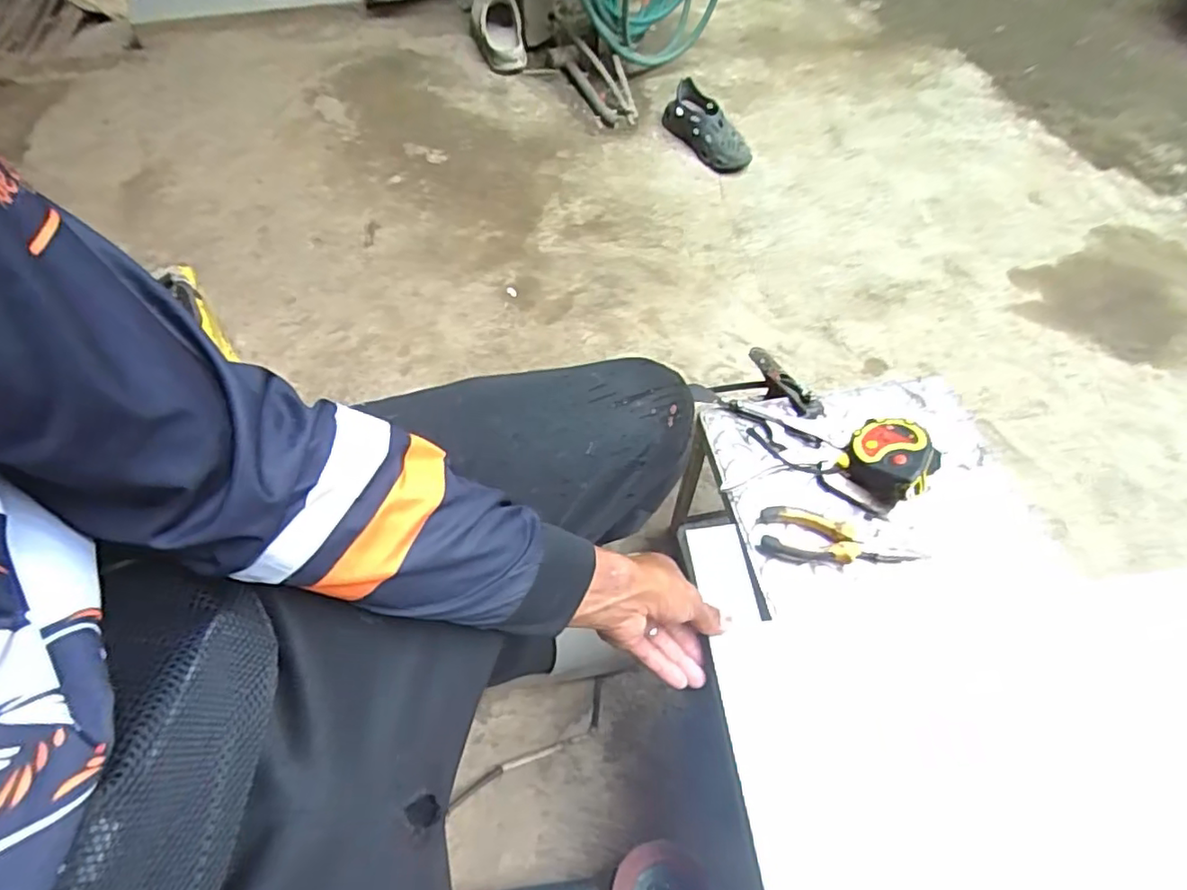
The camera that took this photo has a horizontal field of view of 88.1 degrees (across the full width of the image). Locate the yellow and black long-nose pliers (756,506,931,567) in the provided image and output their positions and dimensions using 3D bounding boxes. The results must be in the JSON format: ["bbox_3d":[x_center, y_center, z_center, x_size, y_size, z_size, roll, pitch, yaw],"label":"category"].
[{"bbox_3d":[0.244,0.094,0.608,0.151,0.020,0.050,5,57,2],"label":"yellow and black long-nose pliers"}]

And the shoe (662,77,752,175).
[{"bbox_3d":[0.260,-0.747,1.465,0.092,0.083,0.275,-32,76,-22],"label":"shoe"}]

